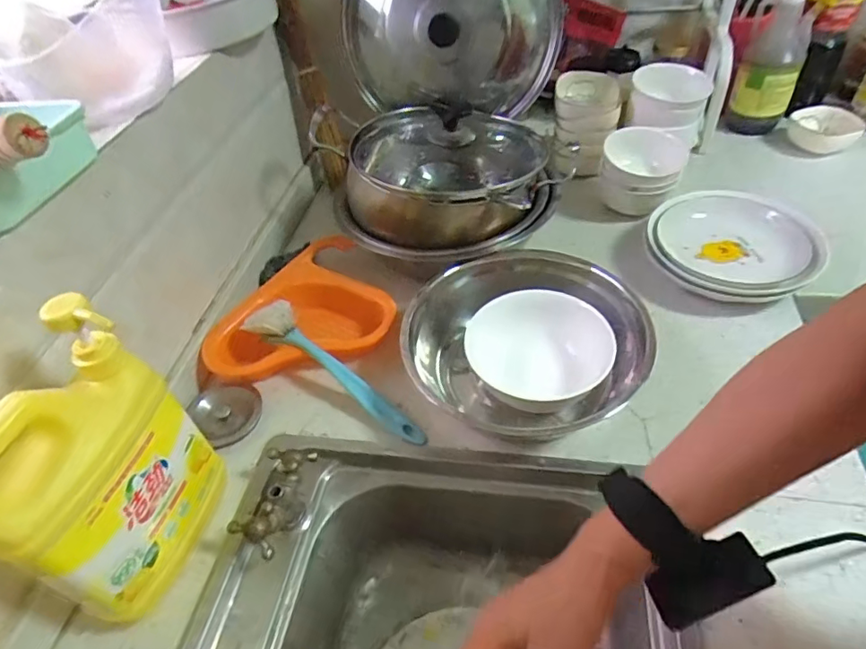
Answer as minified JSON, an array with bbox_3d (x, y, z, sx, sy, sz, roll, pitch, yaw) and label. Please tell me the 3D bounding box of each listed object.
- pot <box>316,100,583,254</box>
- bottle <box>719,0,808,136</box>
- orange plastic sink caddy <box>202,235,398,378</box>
[{"bbox_3d":[0.003,-0.201,0.695,0.281,0.126,0.229,13,49,19],"label":"pot"},{"bbox_3d":[0.530,-0.399,0.837,0.083,0.199,0.089,20,51,24],"label":"bottle"},{"bbox_3d":[-0.170,-0.018,0.659,0.212,0.057,0.188,-17,46,-10],"label":"orange plastic sink caddy"}]

